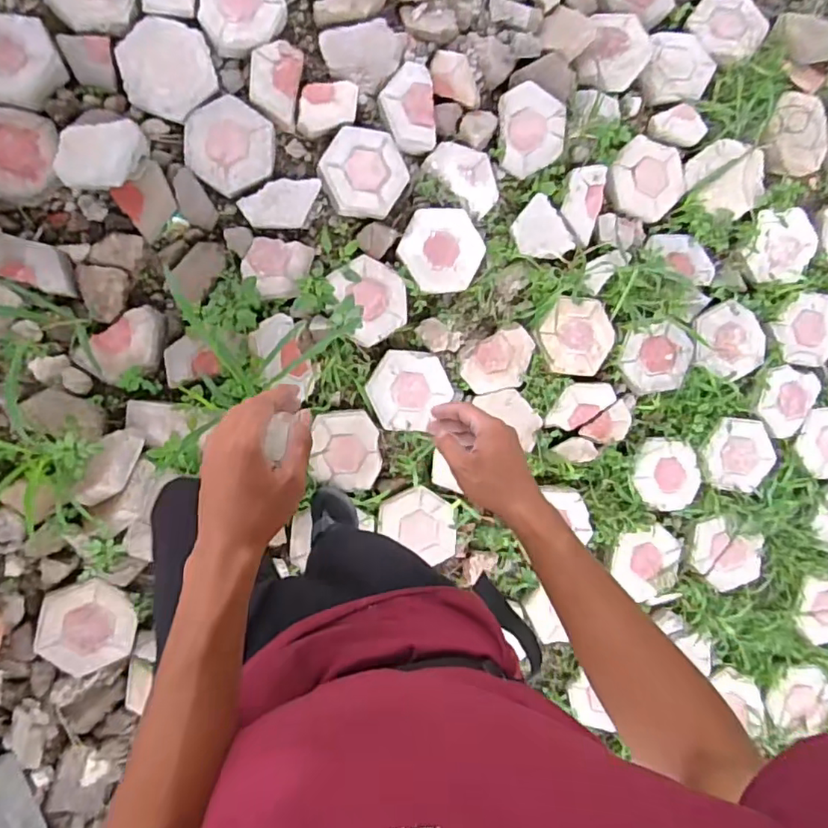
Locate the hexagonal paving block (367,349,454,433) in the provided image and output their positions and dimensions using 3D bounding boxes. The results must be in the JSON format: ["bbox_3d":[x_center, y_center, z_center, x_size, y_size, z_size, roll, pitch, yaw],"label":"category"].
[{"bbox_3d":[-0.008,-0.057,1.446,0.206,0.028,0.196,3,90,-8],"label":"hexagonal paving block"}]

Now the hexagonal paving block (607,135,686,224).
[{"bbox_3d":[0.615,-0.619,1.519,0.210,0.052,0.200,12,89,-8],"label":"hexagonal paving block"}]

